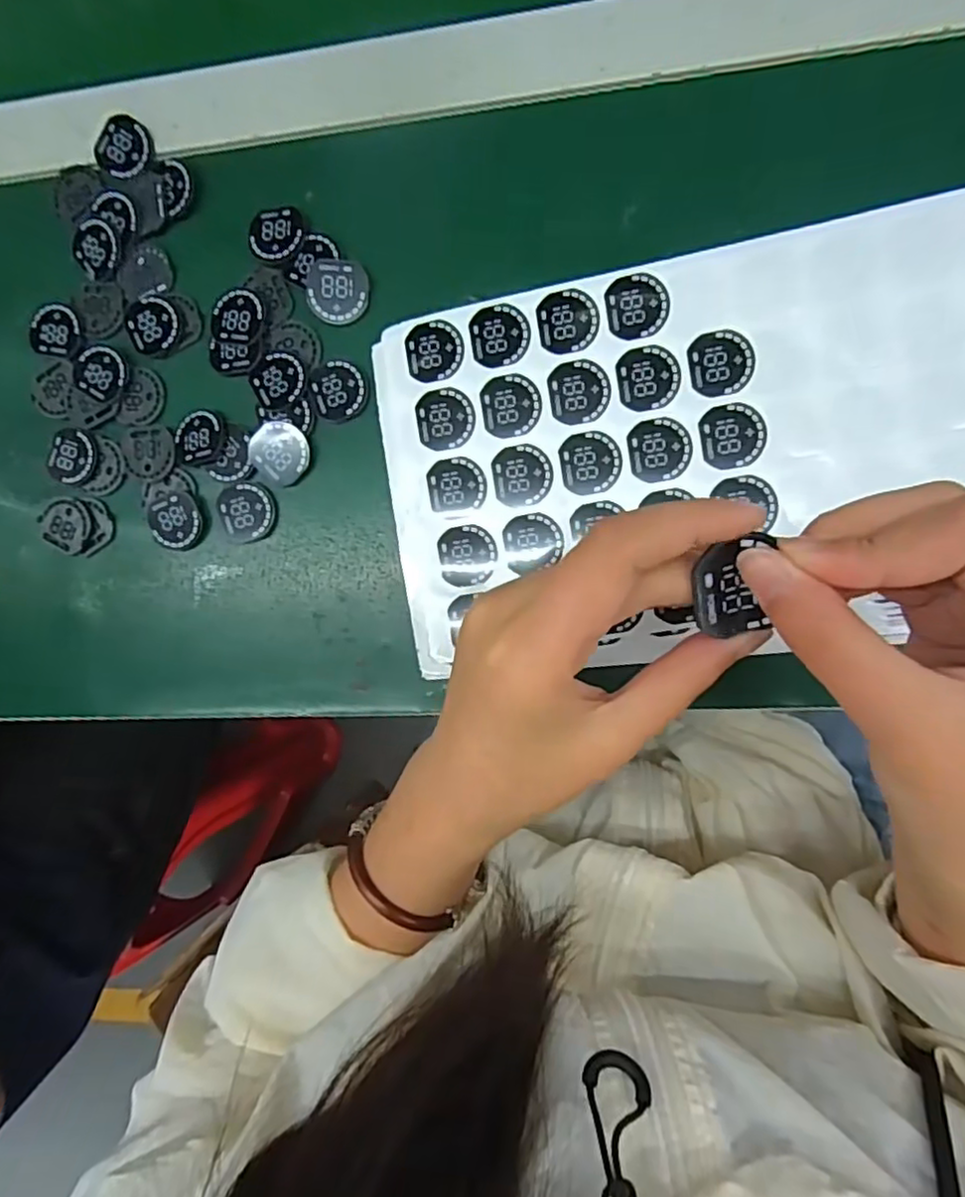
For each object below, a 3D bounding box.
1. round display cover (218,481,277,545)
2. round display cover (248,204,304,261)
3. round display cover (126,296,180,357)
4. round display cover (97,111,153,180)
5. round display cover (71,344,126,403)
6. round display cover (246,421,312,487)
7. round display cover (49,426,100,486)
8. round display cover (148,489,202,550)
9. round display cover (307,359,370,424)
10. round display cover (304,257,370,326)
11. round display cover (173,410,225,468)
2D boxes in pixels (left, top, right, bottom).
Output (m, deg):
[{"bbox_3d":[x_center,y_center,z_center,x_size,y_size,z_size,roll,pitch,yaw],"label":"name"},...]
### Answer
[{"bbox_3d":[-0.125,-0.045,0.340,0.031,0.004,0.031,0,92,8],"label":"round display cover"},{"bbox_3d":[-0.107,-0.188,0.332,0.029,0.006,0.030,0,92,8],"label":"round display cover"},{"bbox_3d":[-0.175,-0.145,0.344,0.030,0.006,0.029,0,92,8],"label":"round display cover"},{"bbox_3d":[-0.189,-0.240,0.345,0.029,0.005,0.031,0,92,8],"label":"round display cover"},{"bbox_3d":[-0.208,-0.123,0.350,0.033,0.004,0.028,29,96,6],"label":"round display cover"},{"bbox_3d":[-0.105,-0.076,0.334,0.031,0.004,0.029,0,92,8],"label":"round display cover"},{"bbox_3d":[-0.224,-0.078,0.355,0.027,0.004,0.031,6,93,8],"label":"round display cover"},{"bbox_3d":[-0.164,-0.042,0.345,0.029,0.004,0.030,0,92,8],"label":"round display cover"},{"bbox_3d":[-0.074,-0.106,0.331,0.032,0.004,0.030,0,92,8],"label":"round display cover"},{"bbox_3d":[-0.074,-0.155,0.329,0.031,0.004,0.031,-1,103,-3],"label":"round display cover"},{"bbox_3d":[-0.150,-0.085,0.341,0.029,0.004,0.028,0,92,8],"label":"round display cover"}]

